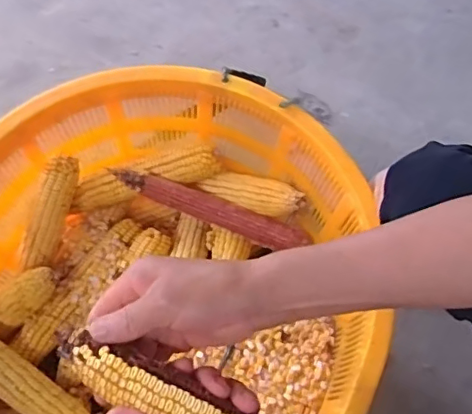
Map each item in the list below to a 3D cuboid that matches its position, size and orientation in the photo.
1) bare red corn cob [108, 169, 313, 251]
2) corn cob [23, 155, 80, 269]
[{"bbox_3d":[-0.030,0.002,0.700,0.238,0.034,0.034,23,65,-5],"label":"bare red corn cob"},{"bbox_3d":[-0.218,0.007,0.674,0.033,0.030,0.135,20,96,8],"label":"corn cob"}]

